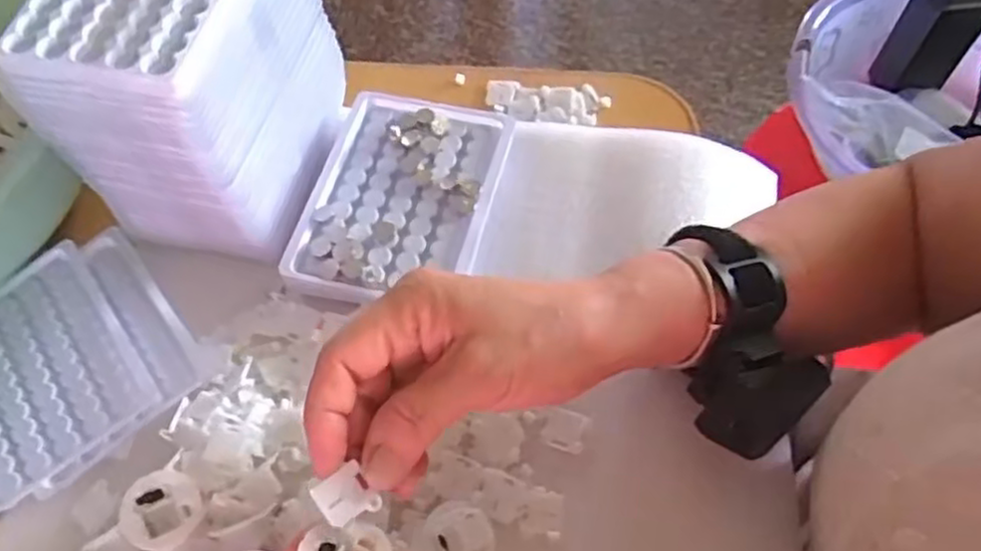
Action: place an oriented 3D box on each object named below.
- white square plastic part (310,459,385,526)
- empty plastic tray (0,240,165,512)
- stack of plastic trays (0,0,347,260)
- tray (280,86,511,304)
[{"bbox_3d":[-0.052,0.081,0.271,0.018,0.004,0.020,-34,86,-28],"label":"white square plastic part"},{"bbox_3d":[-0.238,0.051,0.384,0.100,0.016,0.122,-36,65,-16],"label":"empty plastic tray"},{"bbox_3d":[-0.150,-0.102,0.388,0.094,0.130,0.138,11,63,9],"label":"stack of plastic trays"},{"bbox_3d":[-0.049,-0.044,0.411,0.097,0.014,0.127,10,62,8],"label":"tray"}]

